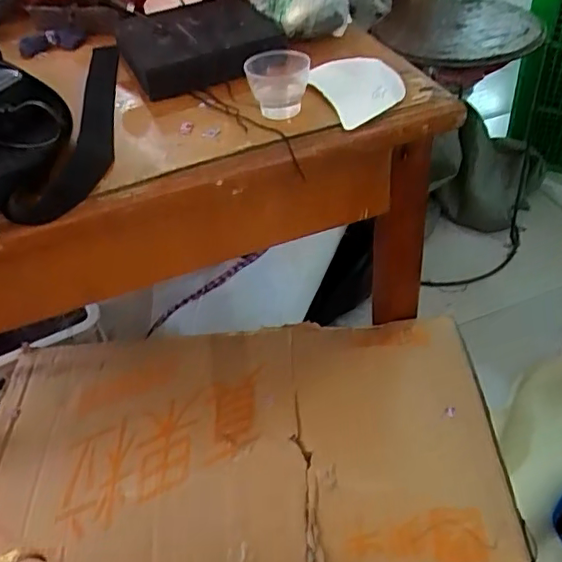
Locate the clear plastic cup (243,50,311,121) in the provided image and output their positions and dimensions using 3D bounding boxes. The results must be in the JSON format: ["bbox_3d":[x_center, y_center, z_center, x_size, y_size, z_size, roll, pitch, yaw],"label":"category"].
[{"bbox_3d":[-0.001,-0.175,0.510,0.057,0.042,0.059,-3,45,3],"label":"clear plastic cup"}]

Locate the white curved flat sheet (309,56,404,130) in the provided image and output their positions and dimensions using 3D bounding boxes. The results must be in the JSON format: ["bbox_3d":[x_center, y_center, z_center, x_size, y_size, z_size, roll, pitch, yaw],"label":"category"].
[{"bbox_3d":[0.068,-0.181,0.536,0.075,0.018,0.095,-19,46,-12],"label":"white curved flat sheet"}]

